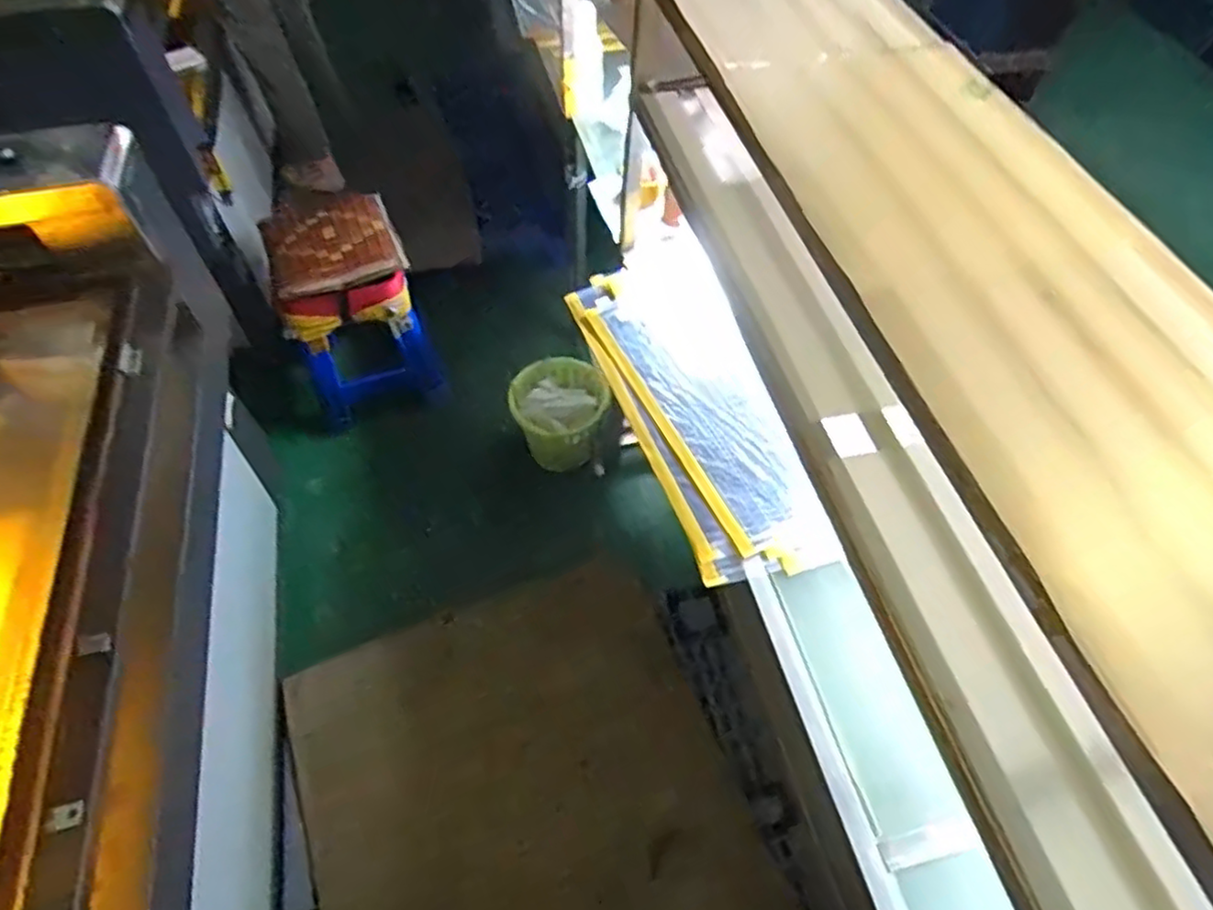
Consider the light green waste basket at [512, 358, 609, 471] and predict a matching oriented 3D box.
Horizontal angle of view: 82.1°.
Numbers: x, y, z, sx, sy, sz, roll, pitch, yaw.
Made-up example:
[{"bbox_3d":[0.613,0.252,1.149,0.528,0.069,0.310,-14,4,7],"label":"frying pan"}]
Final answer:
[{"bbox_3d":[-0.134,-0.118,1.967,0.232,0.227,0.239,0,56,-1],"label":"light green waste basket"}]

